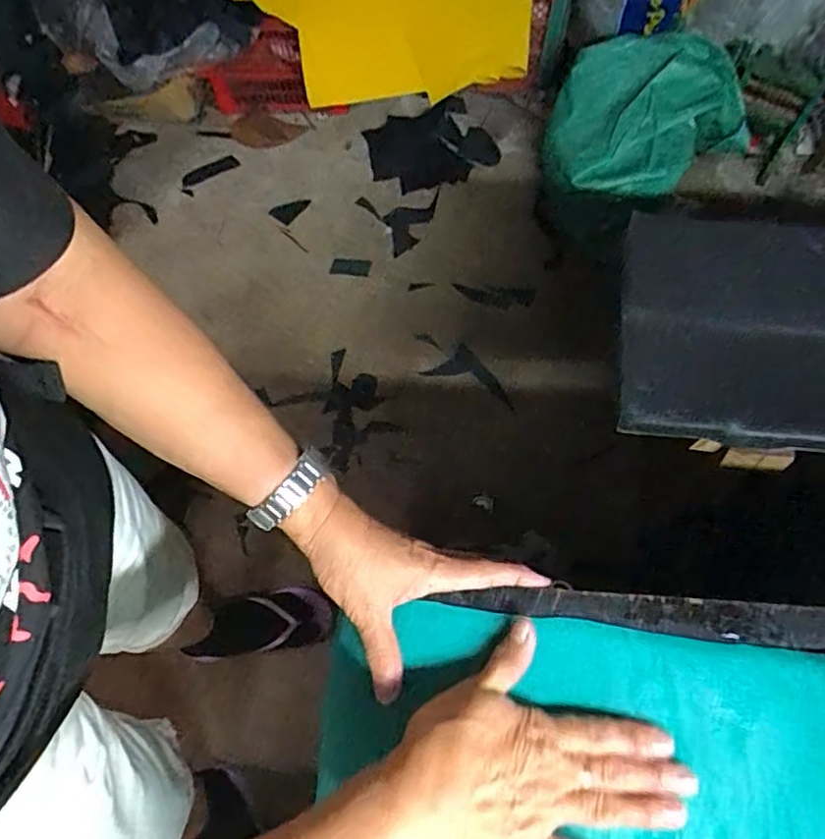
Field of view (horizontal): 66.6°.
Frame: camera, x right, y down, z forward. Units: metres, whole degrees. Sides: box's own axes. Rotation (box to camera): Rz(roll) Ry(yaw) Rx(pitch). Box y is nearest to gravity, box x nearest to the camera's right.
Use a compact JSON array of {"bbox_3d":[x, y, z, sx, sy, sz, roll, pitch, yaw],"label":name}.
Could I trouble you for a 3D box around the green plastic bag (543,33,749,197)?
[{"bbox_3d":[0.409,-0.560,1.195,0.374,0.321,0.228,33,74,14],"label":"green plastic bag"}]

